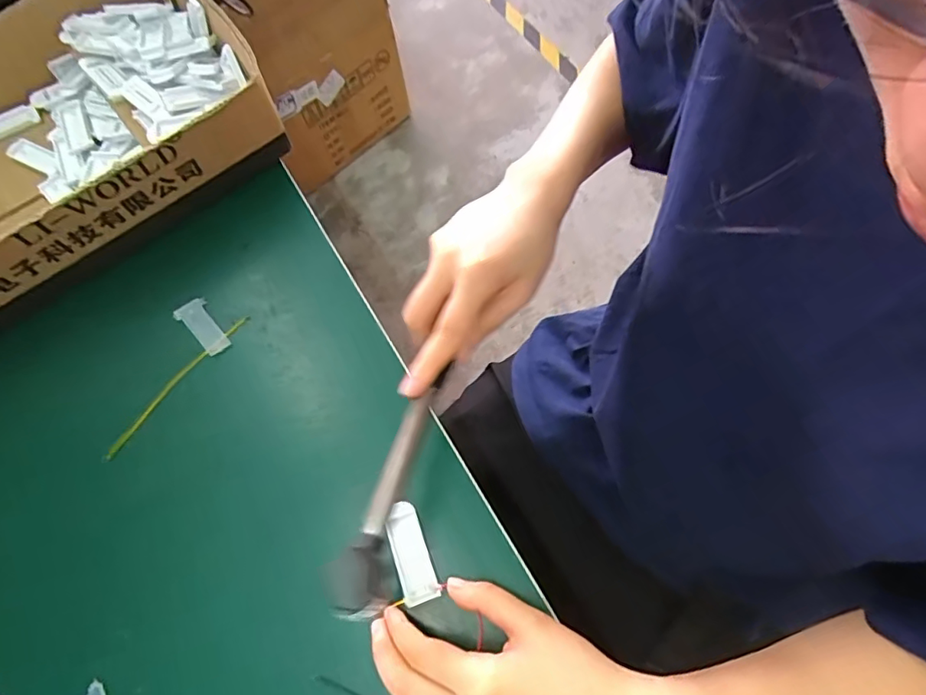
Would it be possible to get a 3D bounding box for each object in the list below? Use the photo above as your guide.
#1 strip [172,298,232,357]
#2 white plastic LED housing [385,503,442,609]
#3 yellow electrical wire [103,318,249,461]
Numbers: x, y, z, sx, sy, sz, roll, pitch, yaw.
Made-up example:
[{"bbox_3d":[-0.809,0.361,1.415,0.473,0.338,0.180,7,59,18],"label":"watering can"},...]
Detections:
[{"bbox_3d":[-0.185,-0.016,0.392,0.046,0.008,0.022,40,76,19],"label":"strip"},{"bbox_3d":[-0.031,0.121,0.324,0.020,0.004,0.057,-16,66,-8],"label":"white plastic LED housing"},{"bbox_3d":[-0.197,0.024,0.378,0.007,0.010,0.126,33,73,17],"label":"yellow electrical wire"}]

